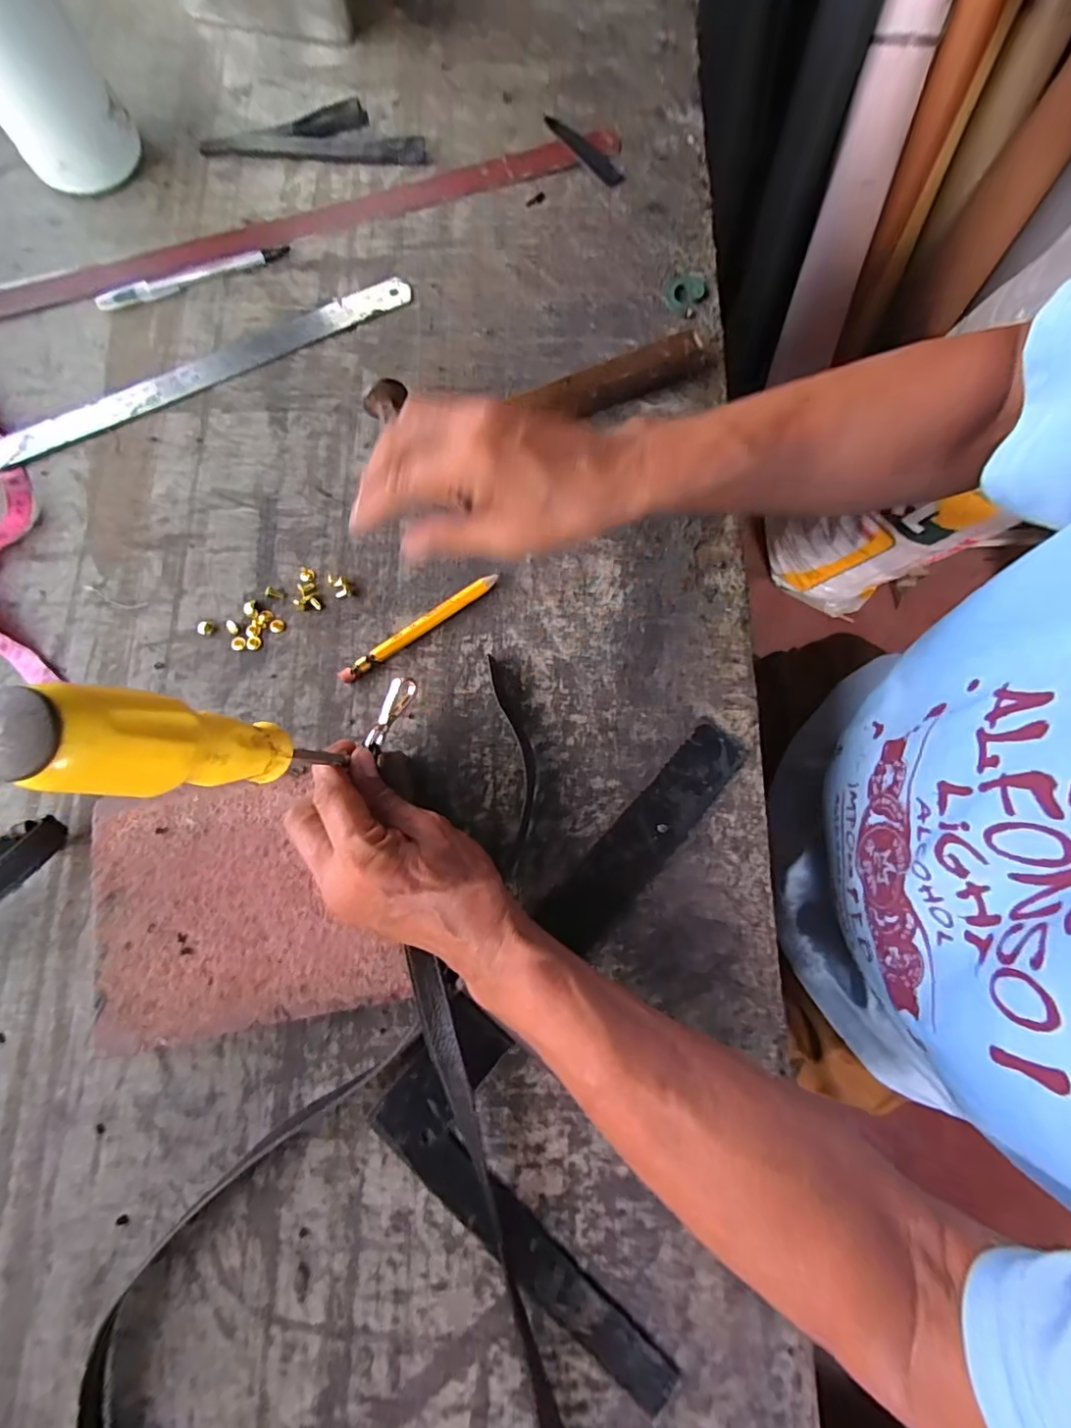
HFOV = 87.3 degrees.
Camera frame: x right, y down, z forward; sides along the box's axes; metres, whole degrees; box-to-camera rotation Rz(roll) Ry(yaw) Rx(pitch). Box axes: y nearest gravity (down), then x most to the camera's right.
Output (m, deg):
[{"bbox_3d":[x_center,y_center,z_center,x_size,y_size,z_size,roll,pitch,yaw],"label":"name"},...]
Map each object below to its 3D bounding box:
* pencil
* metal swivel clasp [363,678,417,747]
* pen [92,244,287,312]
[{"bbox_3d":[-0.077,-0.058,0.374,0.120,0.009,0.012,-35,80,-8],"label":"pencil"},{"bbox_3d":[-0.087,-0.001,0.335,0.012,0.012,0.047,22,64,5],"label":"metal swivel clasp"},{"bbox_3d":[-0.263,-0.338,0.432,0.145,0.007,0.015,-23,78,-6],"label":"pen"}]

